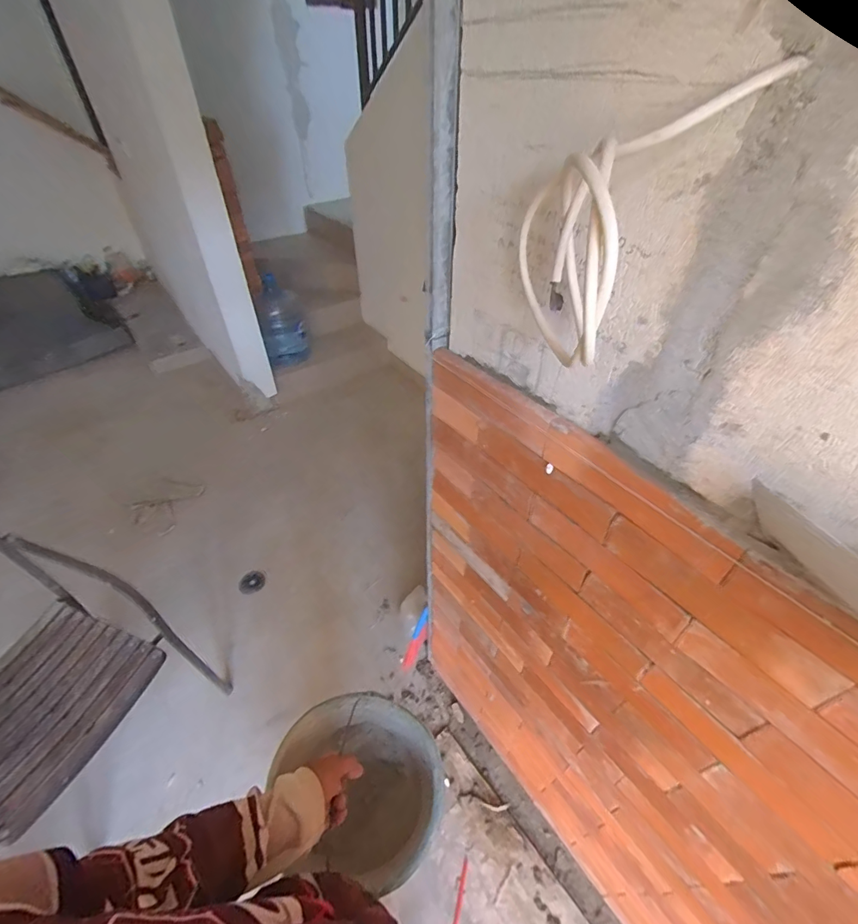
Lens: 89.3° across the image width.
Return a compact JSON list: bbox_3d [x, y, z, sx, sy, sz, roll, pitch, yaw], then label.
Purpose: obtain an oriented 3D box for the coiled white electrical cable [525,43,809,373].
[{"bbox_3d":[0.148,-0.193,0.342,0.113,0.177,0.121,-18,46,-18],"label":"coiled white electrical cable"}]

